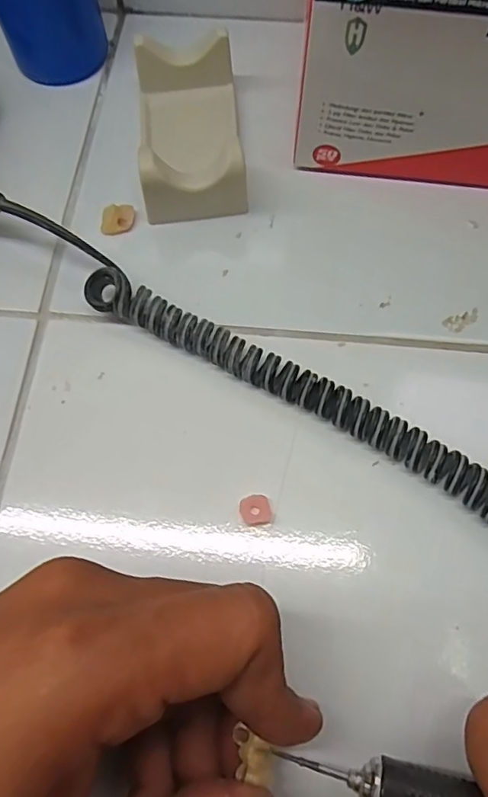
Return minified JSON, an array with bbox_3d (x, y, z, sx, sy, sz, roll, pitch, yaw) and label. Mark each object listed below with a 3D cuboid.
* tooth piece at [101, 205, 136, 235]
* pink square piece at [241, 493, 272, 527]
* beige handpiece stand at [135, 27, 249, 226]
[{"bbox_3d":[-0.058,-0.082,0.248,0.016,0.009,0.012,-16,70,-5],"label":"tooth piece"},{"bbox_3d":[0.005,0.042,0.200,0.011,0.005,0.011,-8,69,-2],"label":"pink square piece"},{"bbox_3d":[-0.025,-0.120,0.245,0.045,0.035,0.089,-6,69,-1],"label":"beige handpiece stand"}]

